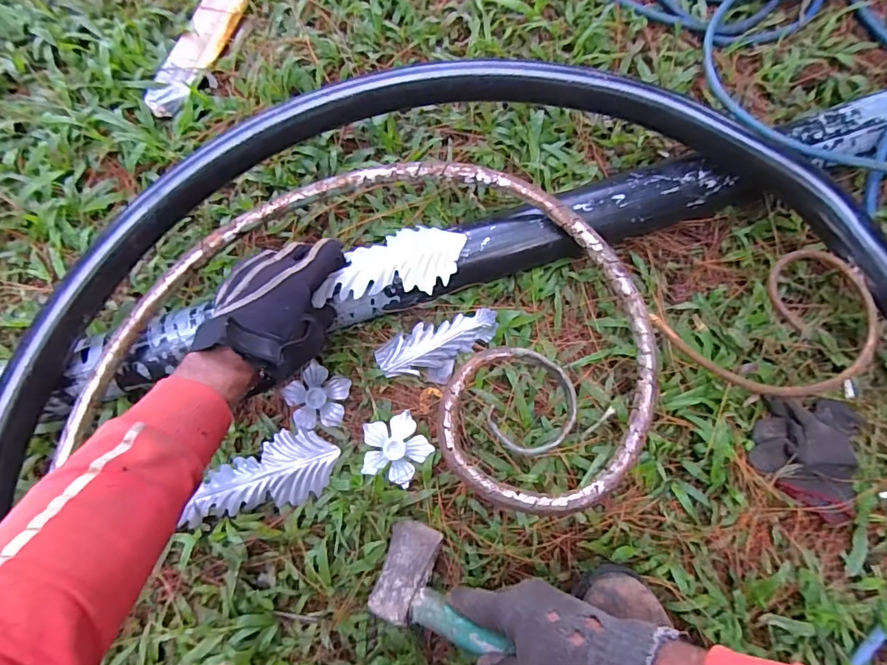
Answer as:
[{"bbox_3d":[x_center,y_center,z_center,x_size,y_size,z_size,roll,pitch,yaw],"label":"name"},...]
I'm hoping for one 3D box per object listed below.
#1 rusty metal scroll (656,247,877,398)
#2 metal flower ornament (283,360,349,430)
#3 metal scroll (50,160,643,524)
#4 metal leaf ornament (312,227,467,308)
[{"bbox_3d":[0.340,0.000,0.480,0.211,0.018,0.133,-24,79,-8],"label":"rusty metal scroll"},{"bbox_3d":[-0.148,0.077,0.554,0.071,0.008,0.071,27,80,6],"label":"metal flower ornament"},{"bbox_3d":[-0.083,-0.012,0.493,0.571,0.032,0.350,1,79,1],"label":"metal scroll"},{"bbox_3d":[-0.054,-0.073,0.515,0.159,0.025,0.076,-20,79,-13],"label":"metal leaf ornament"}]

